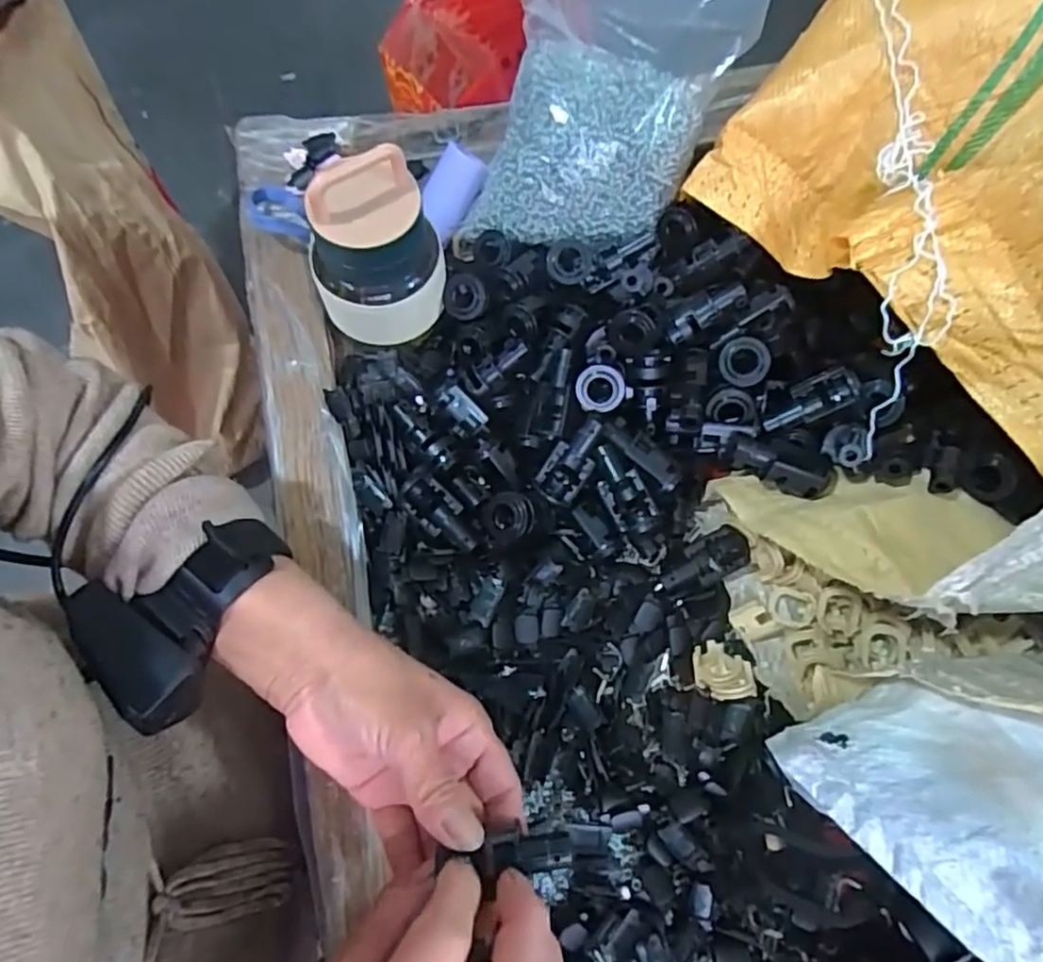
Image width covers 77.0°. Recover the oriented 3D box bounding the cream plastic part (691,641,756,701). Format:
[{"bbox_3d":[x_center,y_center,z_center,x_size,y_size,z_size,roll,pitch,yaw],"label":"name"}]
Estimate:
[{"bbox_3d":[0.110,0.106,0.358,0.029,0.016,0.034,-12,38,6],"label":"cream plastic part"}]

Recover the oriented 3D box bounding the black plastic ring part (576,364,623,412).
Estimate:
[{"bbox_3d":[0.044,-0.053,0.374,0.027,0.007,0.026,9,115,20],"label":"black plastic ring part"}]

